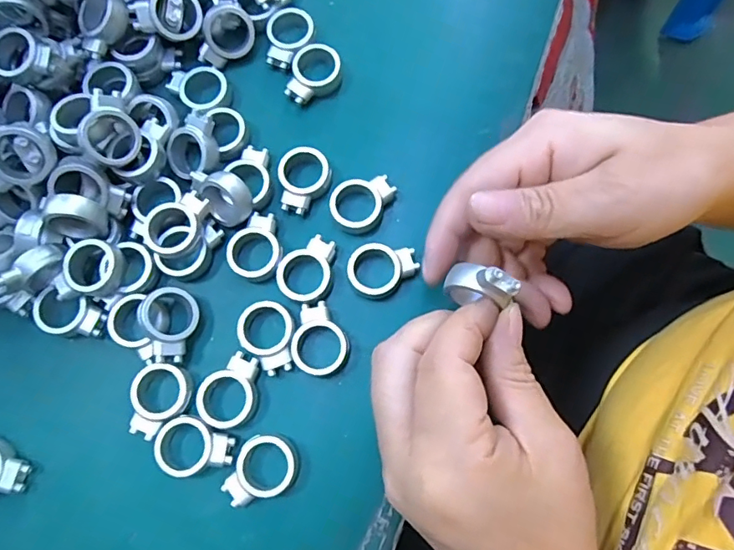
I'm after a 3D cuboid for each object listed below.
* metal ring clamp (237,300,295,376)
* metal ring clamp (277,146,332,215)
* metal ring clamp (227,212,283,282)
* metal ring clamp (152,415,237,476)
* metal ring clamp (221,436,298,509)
[{"bbox_3d":[-0.046,0.029,0.234,0.025,0.007,0.034,-22,78,-6],"label":"metal ring clamp"},{"bbox_3d":[-0.032,-0.047,0.252,0.025,0.010,0.033,11,77,2],"label":"metal ring clamp"},{"bbox_3d":[-0.053,-0.014,0.243,0.025,0.008,0.033,25,78,5],"label":"metal ring clamp"},{"bbox_3d":[-0.077,0.077,0.223,0.034,0.007,0.025,14,77,2],"label":"metal ring clamp"},{"bbox_3d":[-0.047,0.087,0.220,0.033,0.010,0.026,-43,81,-9],"label":"metal ring clamp"}]

